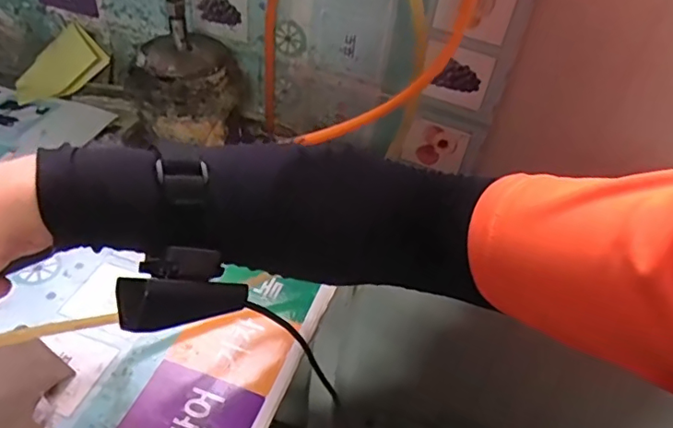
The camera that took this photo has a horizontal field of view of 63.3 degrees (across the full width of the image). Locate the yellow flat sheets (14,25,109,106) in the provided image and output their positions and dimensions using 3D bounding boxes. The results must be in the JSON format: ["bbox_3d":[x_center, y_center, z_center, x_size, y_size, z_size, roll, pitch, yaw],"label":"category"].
[{"bbox_3d":[-0.330,-0.175,0.647,0.109,0.019,0.072,-32,73,6],"label":"yellow flat sheets"}]

